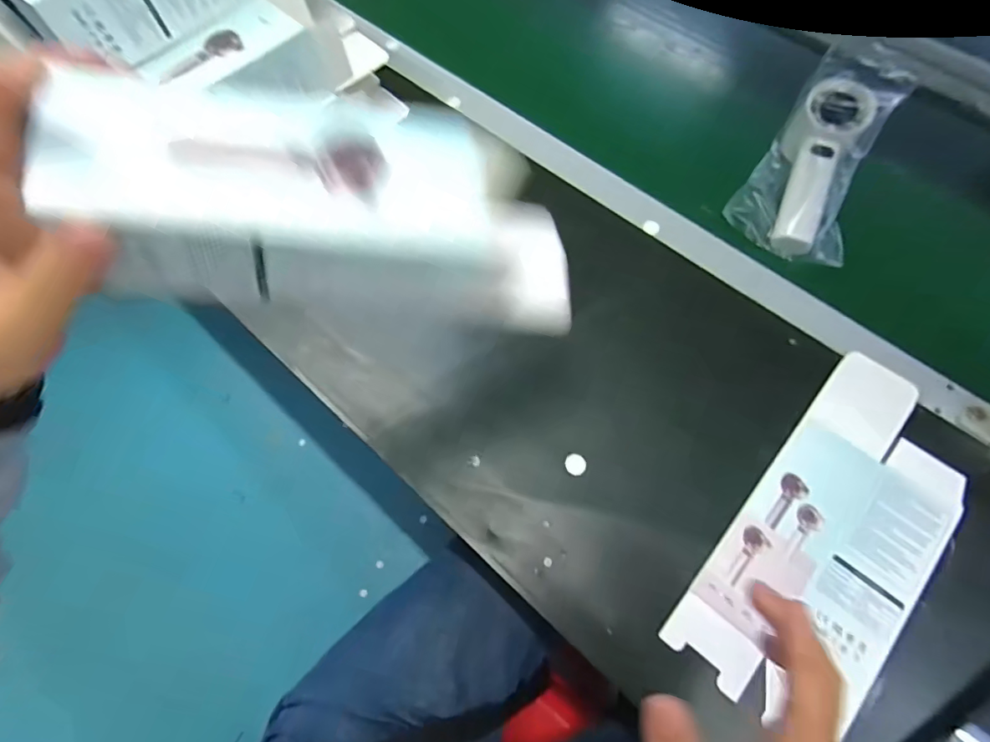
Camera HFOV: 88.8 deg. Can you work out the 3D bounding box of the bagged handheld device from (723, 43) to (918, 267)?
[{"bbox_3d":[0.295,-0.193,0.463,0.100,0.058,0.193,27,89,10],"label":"bagged handheld device"}]

